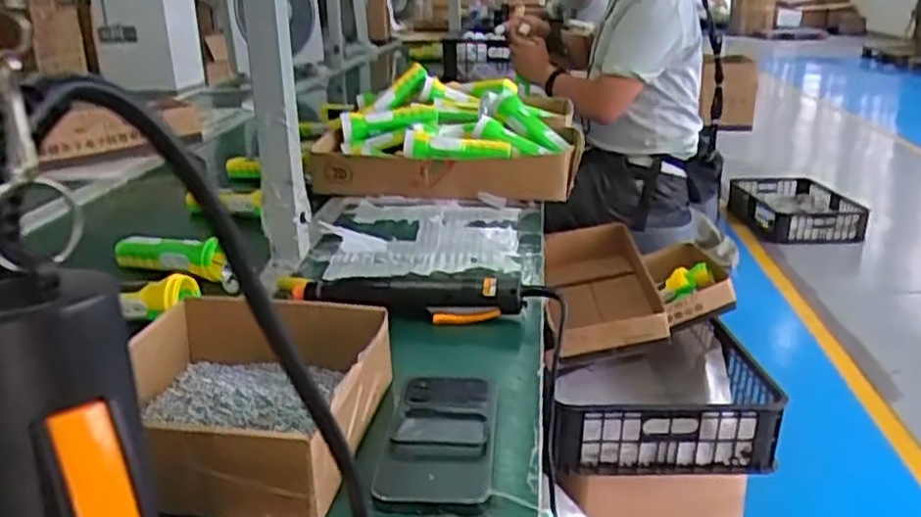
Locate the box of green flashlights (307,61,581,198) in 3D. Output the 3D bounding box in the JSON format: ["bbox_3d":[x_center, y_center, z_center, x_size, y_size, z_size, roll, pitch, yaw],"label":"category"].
[{"bbox_3d":[-0.020,-0.225,1.335,0.414,0.135,0.444,1,21,3],"label":"box of green flashlights"}]

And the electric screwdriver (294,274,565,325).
[{"bbox_3d":[-0.041,0.038,0.788,0.277,0.046,0.046,4,21,12],"label":"electric screwdriver"}]

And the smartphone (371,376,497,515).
[{"bbox_3d":[-0.014,0.134,0.578,0.077,0.016,0.157,1,21,4],"label":"smartphone"}]

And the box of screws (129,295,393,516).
[{"bbox_3d":[-0.169,0.102,0.592,0.200,0.067,0.213,2,21,7],"label":"box of screws"}]

